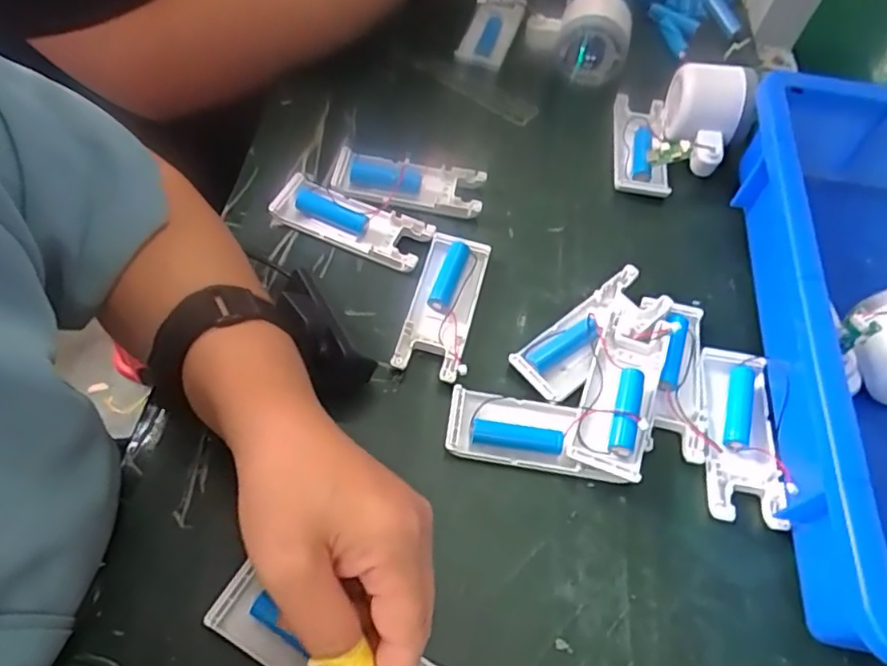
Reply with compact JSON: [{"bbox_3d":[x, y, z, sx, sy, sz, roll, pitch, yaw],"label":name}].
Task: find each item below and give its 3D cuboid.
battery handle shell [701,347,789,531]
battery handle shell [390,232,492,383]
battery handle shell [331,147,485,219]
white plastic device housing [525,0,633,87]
[{"bbox_3d":[0.171,0.058,0.356,0.041,0.015,0.102,10,57,2],"label":"battery handle shell"},{"bbox_3d":[0.000,-0.017,0.390,0.041,0.016,0.100,12,57,4],"label":"battery handle shell"},{"bbox_3d":[-0.025,-0.105,0.442,0.104,0.014,0.040,9,57,2],"label":"battery handle shell"},{"bbox_3d":[0.111,-0.247,0.515,0.083,0.058,0.029,15,57,5],"label":"white plastic device housing"}]

